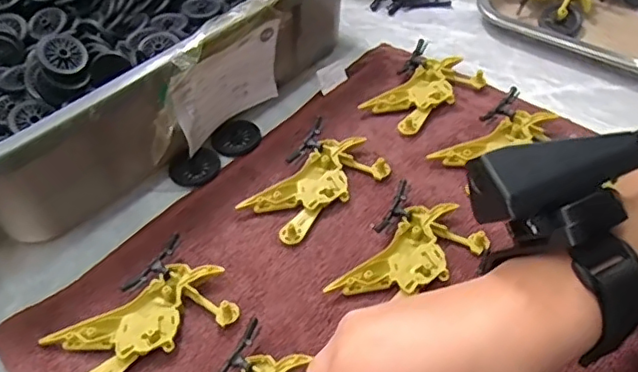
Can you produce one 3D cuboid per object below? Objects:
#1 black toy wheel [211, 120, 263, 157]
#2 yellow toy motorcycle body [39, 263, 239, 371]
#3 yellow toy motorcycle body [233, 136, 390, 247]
[{"bbox_3d":[-0.064,-0.038,0.459,0.035,0.004,0.038,-1,49,1],"label":"black toy wheel"},{"bbox_3d":[-0.101,0.082,0.343,0.100,0.011,0.048,-26,53,-20],"label":"yellow toy motorcycle body"},{"bbox_3d":[-0.001,0.000,0.413,0.100,0.012,0.048,-34,56,-25],"label":"yellow toy motorcycle body"}]

